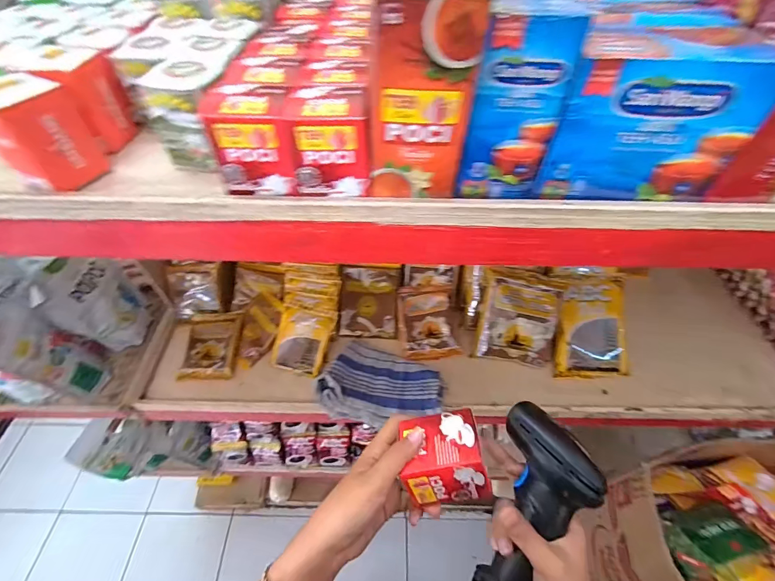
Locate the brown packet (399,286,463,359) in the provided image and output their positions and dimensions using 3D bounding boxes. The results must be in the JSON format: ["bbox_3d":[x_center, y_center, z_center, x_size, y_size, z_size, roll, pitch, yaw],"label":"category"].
[{"bbox_3d":[0.073,0.059,0.684,0.100,0.019,0.137,-6,66,3],"label":"brown packet"}]

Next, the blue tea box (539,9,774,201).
[{"bbox_3d":[0.185,-0.135,0.276,0.129,0.105,0.076,2,49,1],"label":"blue tea box"}]

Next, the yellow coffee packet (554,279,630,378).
[{"bbox_3d":[0.353,0.065,0.642,0.120,0.026,0.166,2,89,-2],"label":"yellow coffee packet"}]

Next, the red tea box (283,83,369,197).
[{"bbox_3d":[-0.042,-0.115,0.284,0.054,0.064,0.054,-1,49,-1],"label":"red tea box"}]

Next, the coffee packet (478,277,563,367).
[{"bbox_3d":[0.229,0.056,0.635,0.118,0.135,0.036,10,6,14],"label":"coffee packet"}]

